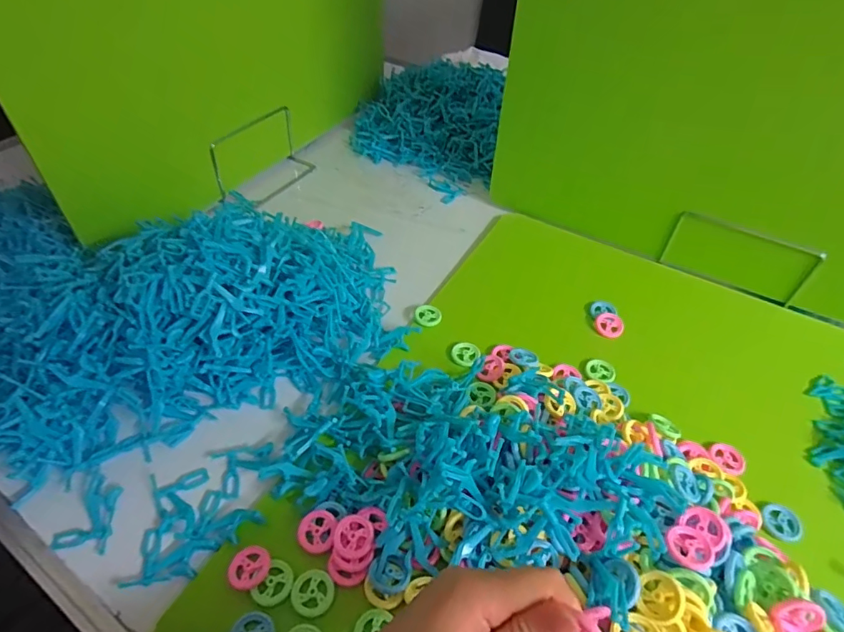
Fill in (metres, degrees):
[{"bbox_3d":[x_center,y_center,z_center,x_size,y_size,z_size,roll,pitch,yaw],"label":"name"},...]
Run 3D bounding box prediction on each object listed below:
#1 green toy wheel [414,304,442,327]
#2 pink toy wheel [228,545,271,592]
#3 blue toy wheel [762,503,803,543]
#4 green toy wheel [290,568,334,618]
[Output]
[{"bbox_3d":[0.007,0.000,0.548,0.029,0.005,0.027,3,65,-6],"label":"green toy wheel"},{"bbox_3d":[-0.126,0.183,0.359,0.028,0.005,0.030,1,47,-1],"label":"pink toy wheel"},{"bbox_3d":[0.295,0.169,0.404,0.029,0.007,0.026,28,52,23],"label":"blue toy wheel"},{"bbox_3d":[-0.078,0.198,0.353,0.029,0.005,0.030,1,47,-1],"label":"green toy wheel"}]

